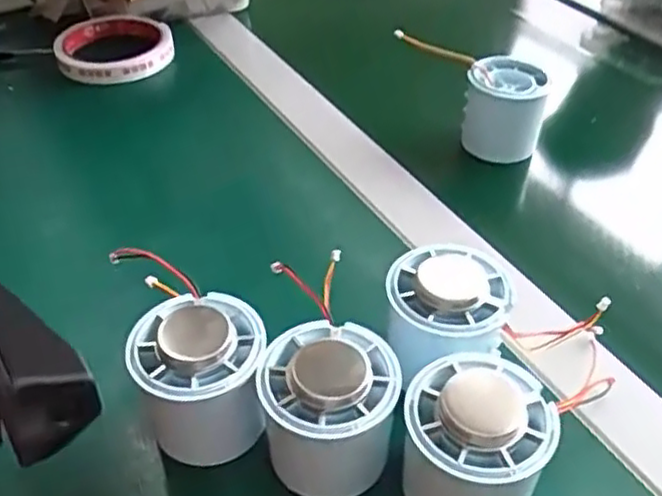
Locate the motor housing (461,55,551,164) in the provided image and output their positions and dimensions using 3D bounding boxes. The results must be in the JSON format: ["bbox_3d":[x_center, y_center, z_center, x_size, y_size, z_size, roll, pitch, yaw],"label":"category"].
[{"bbox_3d":[0.118,-0.096,0.480,0.052,0.057,0.043,6,41,6],"label":"motor housing"}]

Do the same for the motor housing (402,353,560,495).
[{"bbox_3d":[0.056,0.077,0.271,0.051,0.056,0.050,0,41,0],"label":"motor housing"}]

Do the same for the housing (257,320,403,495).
[{"bbox_3d":[-0.001,0.066,0.284,0.052,0.060,0.050,0,41,0],"label":"housing"}]

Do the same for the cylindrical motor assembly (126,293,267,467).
[{"bbox_3d":[-0.054,0.058,0.296,0.052,0.062,0.046,-11,42,-13],"label":"cylindrical motor assembly"}]

